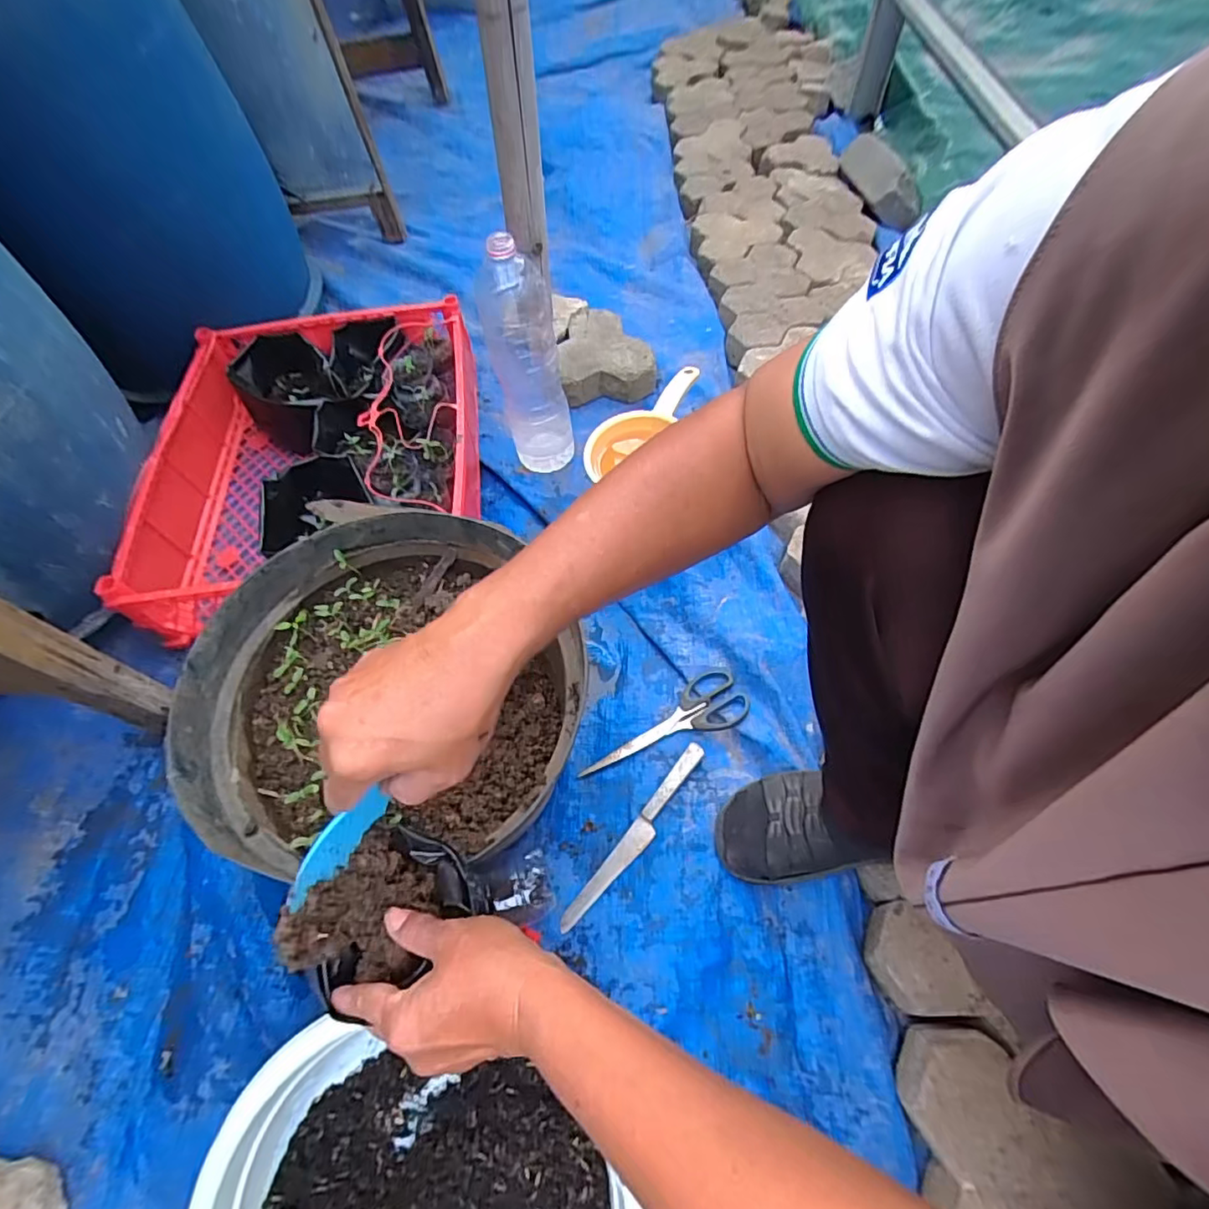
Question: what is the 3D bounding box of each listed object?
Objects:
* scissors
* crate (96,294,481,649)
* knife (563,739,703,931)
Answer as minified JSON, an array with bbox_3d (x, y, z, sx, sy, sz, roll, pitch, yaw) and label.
[{"bbox_3d":[0.063,0.130,0.660,0.199,0.011,0.070,-19,60,-6],"label":"scissors"},{"bbox_3d":[-0.401,-0.223,0.842,0.427,0.127,0.509,-11,60,-2],"label":"crate"},{"bbox_3d":[0.036,0.236,0.598,0.023,0.011,0.223,33,67,21],"label":"knife"}]

